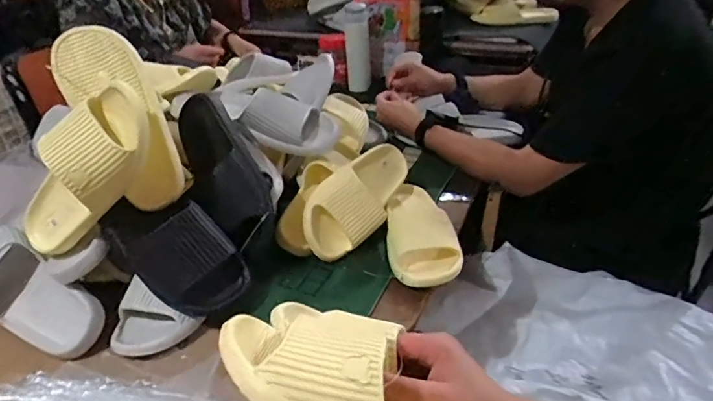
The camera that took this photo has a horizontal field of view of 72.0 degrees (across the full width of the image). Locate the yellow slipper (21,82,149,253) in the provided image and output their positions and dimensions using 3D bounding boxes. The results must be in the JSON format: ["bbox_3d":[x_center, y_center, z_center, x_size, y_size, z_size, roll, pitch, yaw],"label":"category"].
[{"bbox_3d":[-0.340,-0.030,0.606,0.105,0.250,0.077,34,26,-19],"label":"yellow slipper"}]

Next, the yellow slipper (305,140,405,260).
[{"bbox_3d":[0.008,-0.017,0.788,0.072,0.104,0.254,-10,26,43],"label":"yellow slipper"}]

